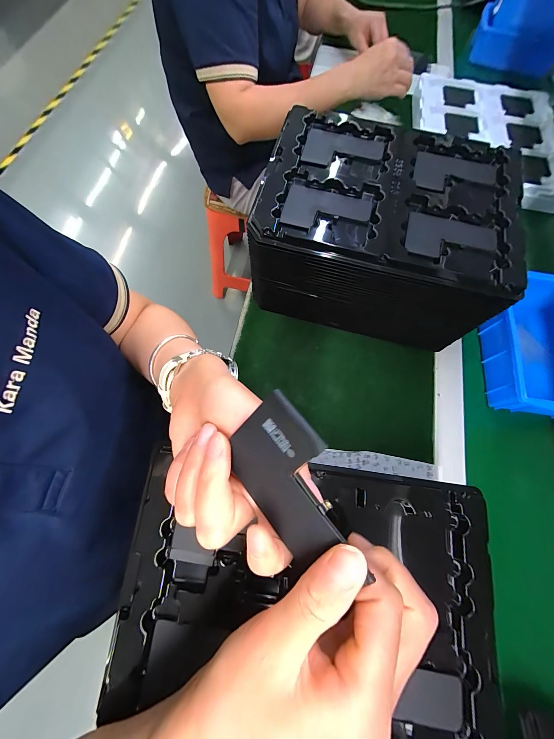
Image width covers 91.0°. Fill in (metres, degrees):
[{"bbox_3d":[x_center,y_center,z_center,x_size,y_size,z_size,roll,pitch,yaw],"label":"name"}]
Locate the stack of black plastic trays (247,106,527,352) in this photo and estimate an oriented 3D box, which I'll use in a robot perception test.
[{"bbox_3d":[0.129,-0.177,0.380,0.277,0.161,0.203,14,71,3],"label":"stack of black plastic trays"}]

